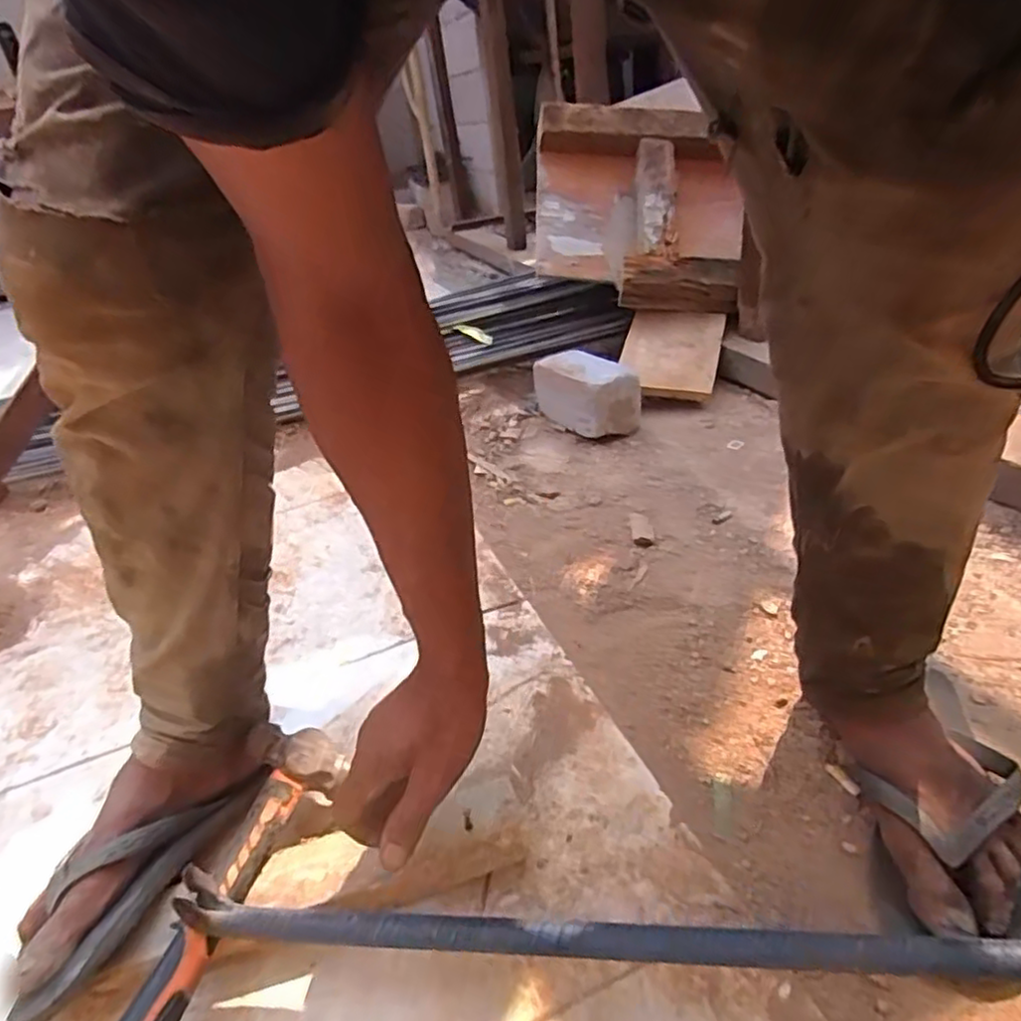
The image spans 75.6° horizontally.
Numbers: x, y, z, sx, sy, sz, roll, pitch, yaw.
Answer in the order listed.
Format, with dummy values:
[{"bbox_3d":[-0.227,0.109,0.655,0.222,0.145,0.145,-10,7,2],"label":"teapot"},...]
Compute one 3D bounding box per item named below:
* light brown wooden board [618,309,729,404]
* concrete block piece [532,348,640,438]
[{"bbox_3d":[0.302,-0.298,1.243,0.176,0.021,0.215,9,59,16],"label":"light brown wooden board"},{"bbox_3d":[0.133,-0.211,1.181,0.115,0.120,0.189,-20,34,-19],"label":"concrete block piece"}]

